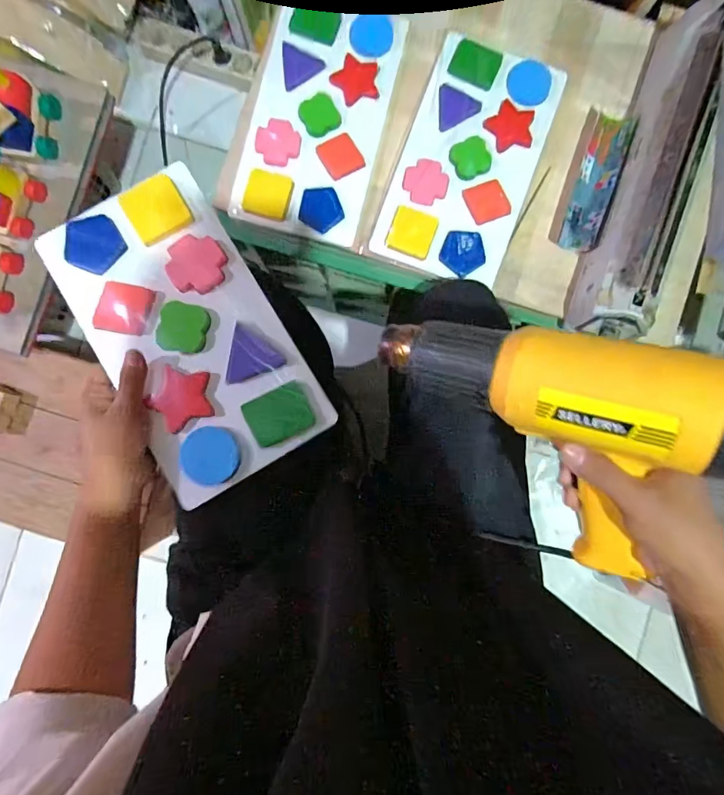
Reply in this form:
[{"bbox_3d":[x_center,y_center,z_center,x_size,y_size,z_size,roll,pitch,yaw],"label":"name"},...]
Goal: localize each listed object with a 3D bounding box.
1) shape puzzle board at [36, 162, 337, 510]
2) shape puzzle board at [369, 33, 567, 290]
[{"bbox_3d":[-0.163,-0.063,0.416,0.158,0.018,0.287,-31,89,-1],"label":"shape puzzle board"},{"bbox_3d":[0.135,-0.291,0.554,0.160,0.013,0.291,20,88,0],"label":"shape puzzle board"}]

